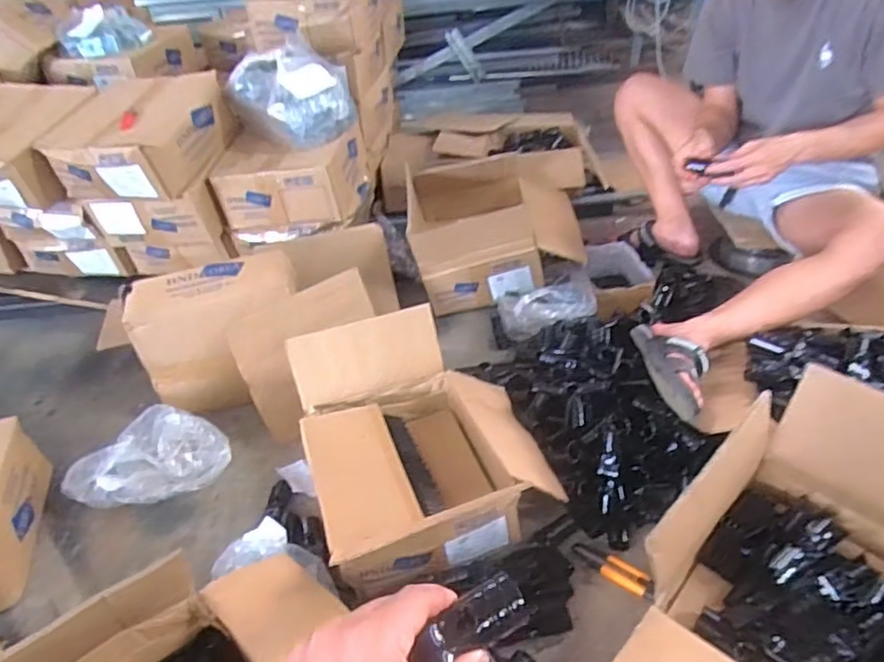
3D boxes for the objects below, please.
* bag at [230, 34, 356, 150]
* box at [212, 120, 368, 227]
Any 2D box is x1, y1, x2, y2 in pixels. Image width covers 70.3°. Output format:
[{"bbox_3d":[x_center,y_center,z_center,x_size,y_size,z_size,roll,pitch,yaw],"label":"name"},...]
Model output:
[{"bbox_3d":[-0.347,-0.555,1.462,0.277,0.163,0.295,-14,36,-10],"label":"bag"},{"bbox_3d":[-0.349,-0.379,1.490,0.299,0.128,0.324,-4,36,4],"label":"box"}]

